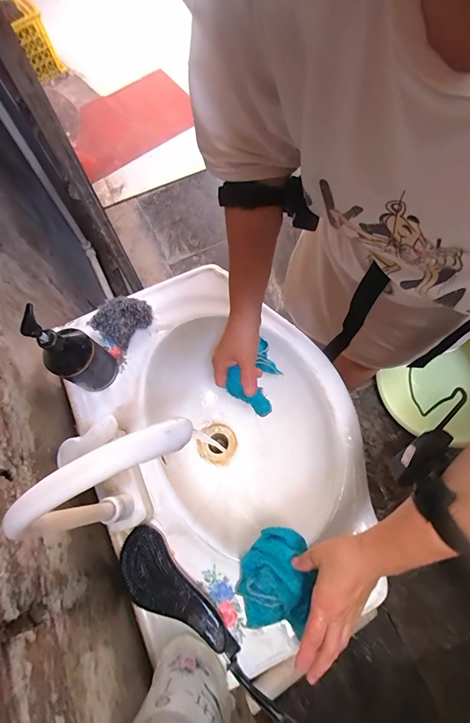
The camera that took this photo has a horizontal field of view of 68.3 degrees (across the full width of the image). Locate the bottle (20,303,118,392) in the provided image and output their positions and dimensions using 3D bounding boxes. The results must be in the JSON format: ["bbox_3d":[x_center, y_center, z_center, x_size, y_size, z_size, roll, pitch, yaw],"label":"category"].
[{"bbox_3d":[-0.226,-0.013,0.486,0.061,0.181,0.071,37,73,15],"label":"bottle"}]

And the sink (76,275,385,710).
[{"bbox_3d":[-0.017,0.127,0.579,0.384,0.146,0.562,-22,69,-8],"label":"sink"}]

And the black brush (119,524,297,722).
[{"bbox_3d":[-0.051,0.344,0.437,0.067,0.028,0.289,-39,72,-14],"label":"black brush"}]

